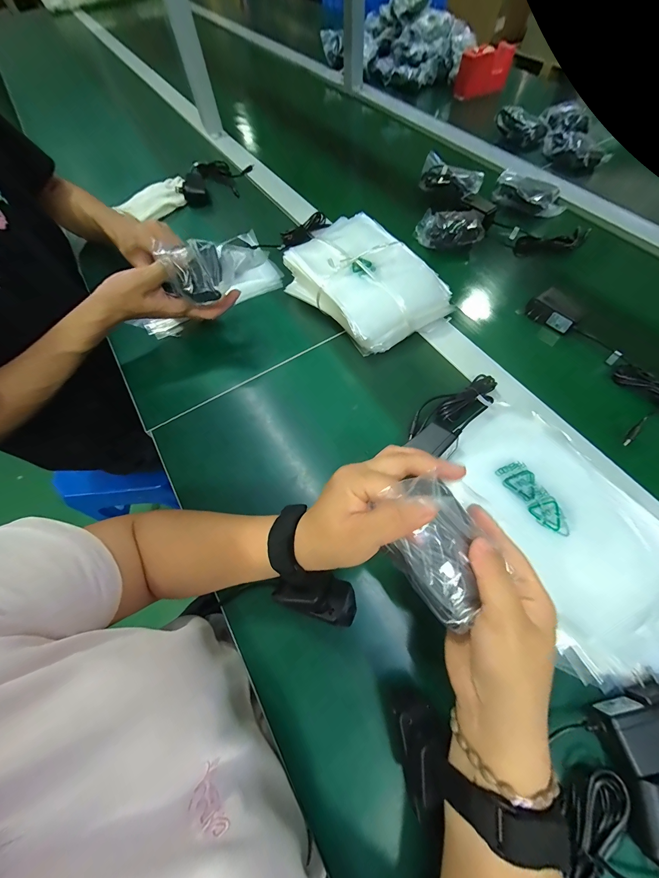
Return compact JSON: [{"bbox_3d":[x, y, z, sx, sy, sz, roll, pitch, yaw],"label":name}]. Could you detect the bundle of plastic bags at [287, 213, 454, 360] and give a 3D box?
[{"bbox_3d":[0.047,-0.238,0.465,0.162,0.074,0.230,-35,67,-13],"label":"bundle of plastic bags"}]

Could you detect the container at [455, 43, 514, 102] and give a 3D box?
[{"bbox_3d":[0.414,-0.986,0.824,0.152,0.081,0.042,-15,64,-4],"label":"container"}]

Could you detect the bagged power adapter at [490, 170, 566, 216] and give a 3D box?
[{"bbox_3d":[0.390,-0.478,0.601,0.135,0.034,0.073,41,73,20],"label":"bagged power adapter"}]

